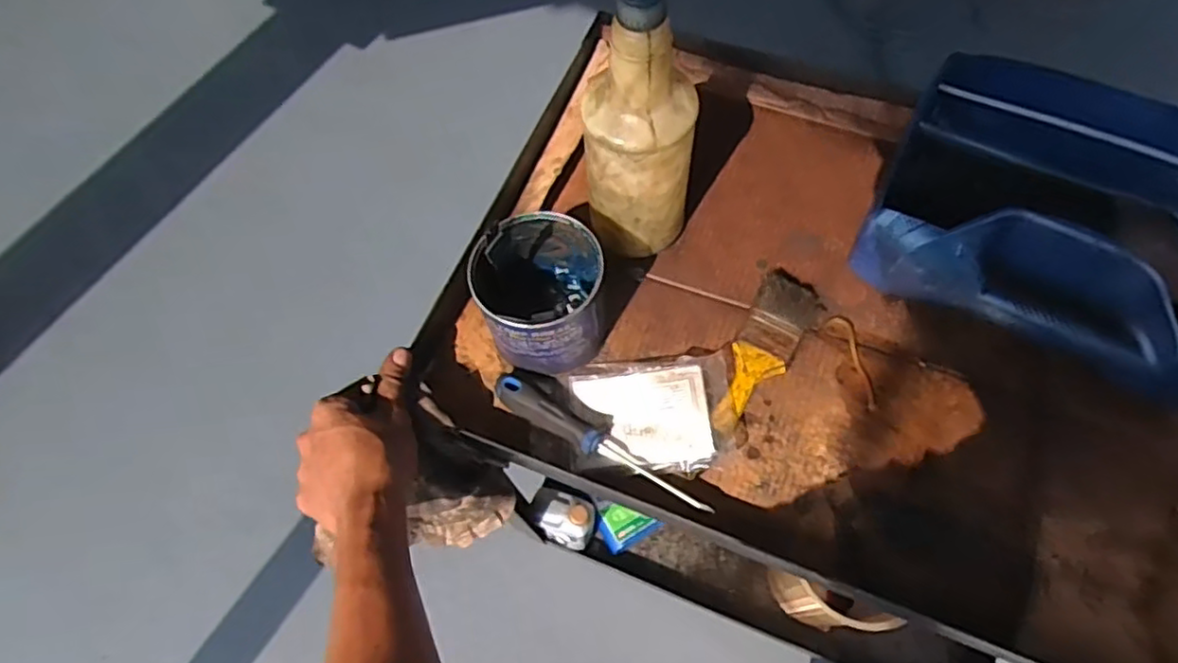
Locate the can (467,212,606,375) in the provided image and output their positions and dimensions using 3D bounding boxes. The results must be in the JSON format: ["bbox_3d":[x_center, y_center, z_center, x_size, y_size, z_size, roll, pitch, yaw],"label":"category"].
[{"bbox_3d":[-0.039,-0.031,0.543,0.102,0.092,0.107,1,63,-1],"label":"can"}]

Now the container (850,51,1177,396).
[{"bbox_3d":[0.402,-0.079,0.543,0.311,0.114,0.228,28,67,14],"label":"container"}]

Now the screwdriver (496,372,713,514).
[{"bbox_3d":[0.006,0.088,0.522,0.190,0.027,0.022,32,67,14],"label":"screwdriver"}]

